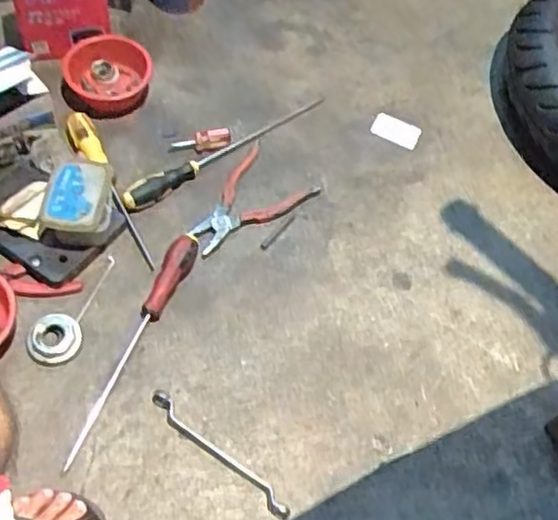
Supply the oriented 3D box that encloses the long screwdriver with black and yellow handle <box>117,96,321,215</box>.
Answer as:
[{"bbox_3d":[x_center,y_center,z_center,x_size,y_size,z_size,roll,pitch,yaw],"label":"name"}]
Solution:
[{"bbox_3d":[-0.070,-0.156,0.948,0.322,0.031,0.024,-33,70,-23],"label":"long screwdriver with black and yellow handle"}]

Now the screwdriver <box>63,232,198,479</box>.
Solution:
[{"bbox_3d":[-0.165,0.096,0.800,0.024,0.038,0.300,22,61,6],"label":"screwdriver"}]

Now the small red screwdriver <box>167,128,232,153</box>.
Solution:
[{"bbox_3d":[-0.107,-0.161,0.950,0.085,0.023,0.021,-10,59,10],"label":"small red screwdriver"}]

